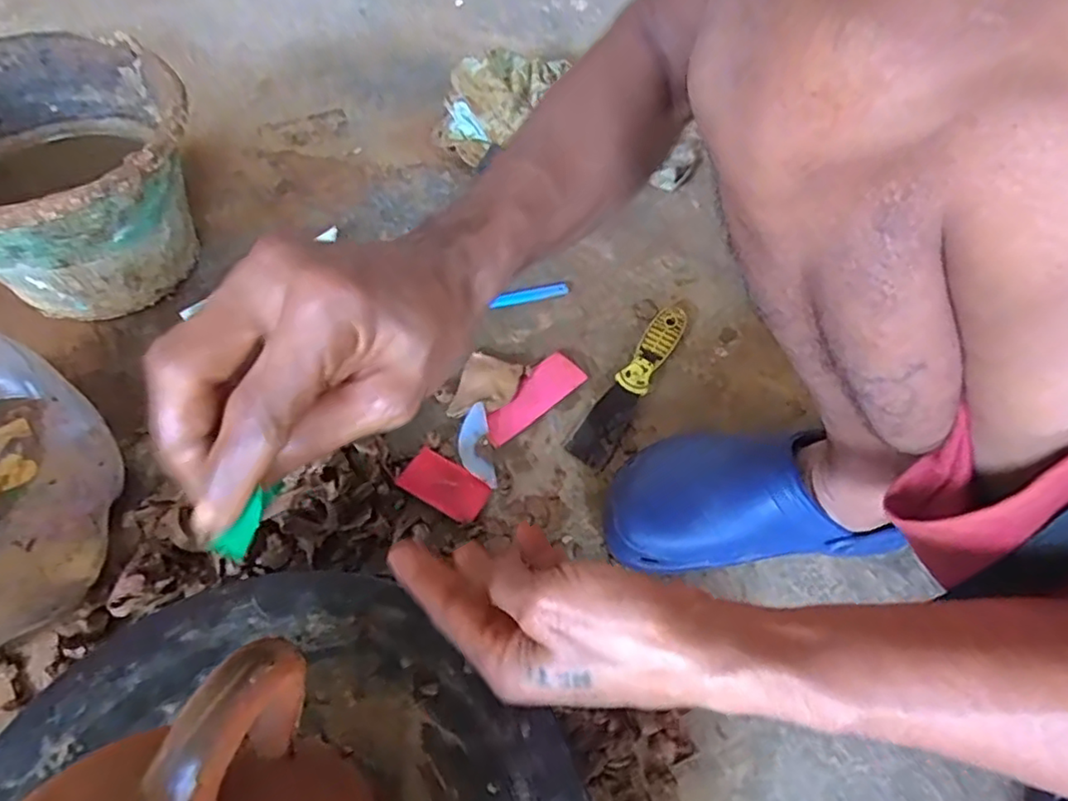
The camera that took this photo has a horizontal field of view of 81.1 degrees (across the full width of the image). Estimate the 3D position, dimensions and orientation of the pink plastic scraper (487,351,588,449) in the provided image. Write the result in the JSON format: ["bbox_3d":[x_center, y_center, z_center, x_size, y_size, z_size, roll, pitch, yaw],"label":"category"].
[{"bbox_3d":[-0.005,-0.004,0.576,0.109,0.010,0.043,-36,73,-21],"label":"pink plastic scraper"}]

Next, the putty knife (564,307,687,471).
[{"bbox_3d":[0.091,-0.020,0.585,0.038,0.016,0.192,27,59,14],"label":"putty knife"}]

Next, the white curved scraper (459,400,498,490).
[{"bbox_3d":[-0.051,0.039,0.543,0.028,0.004,0.076,-7,72,-8],"label":"white curved scraper"}]

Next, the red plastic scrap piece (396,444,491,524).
[{"bbox_3d":[-0.074,0.070,0.522,0.071,0.004,0.040,29,67,7],"label":"red plastic scrap piece"}]

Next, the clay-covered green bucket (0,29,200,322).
[{"bbox_3d":[-0.432,-0.187,0.577,0.245,0.175,0.256,2,57,-2],"label":"clay-covered green bucket"}]

